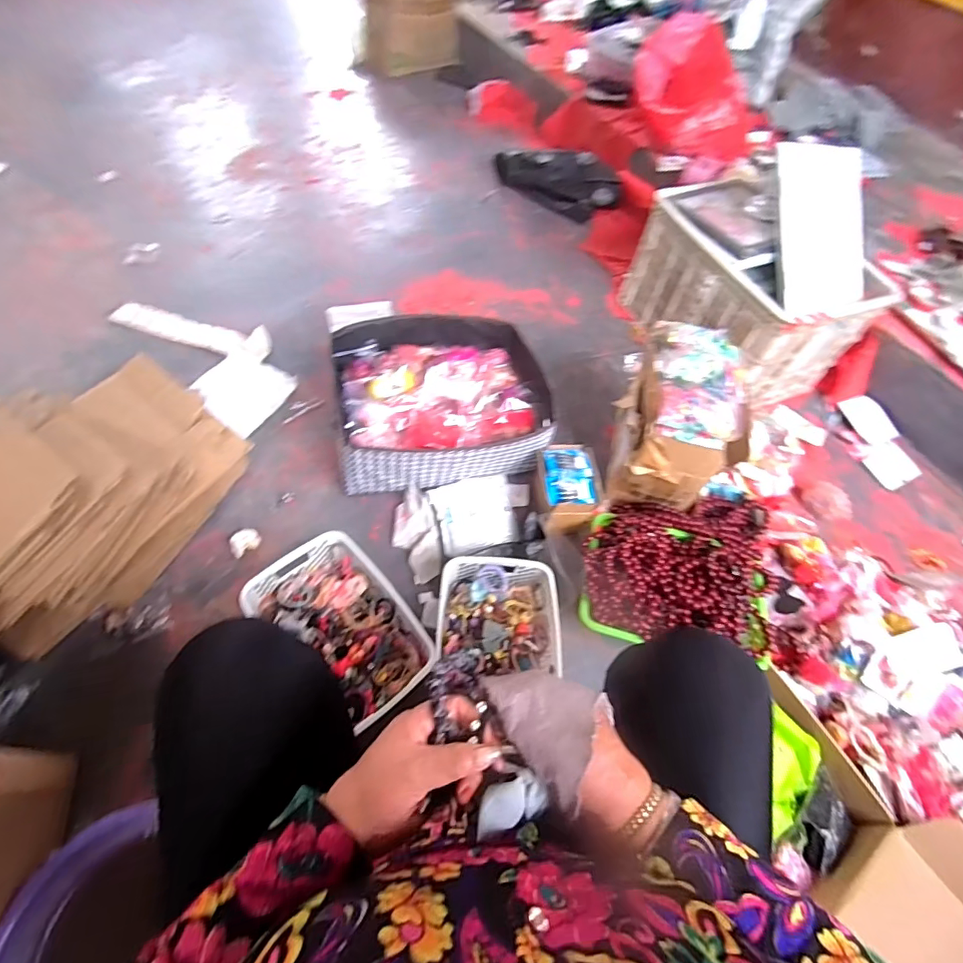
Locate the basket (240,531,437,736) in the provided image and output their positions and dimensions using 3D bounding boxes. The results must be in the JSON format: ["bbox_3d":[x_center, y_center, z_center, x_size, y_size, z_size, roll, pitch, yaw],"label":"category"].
[{"bbox_3d":[-0.227,0.238,0.826,0.188,0.084,0.296,-37,68,-24],"label":"basket"}]

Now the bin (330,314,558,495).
[{"bbox_3d":[-0.082,-0.174,1.042,0.419,0.136,0.361,-6,59,-9],"label":"bin"}]

